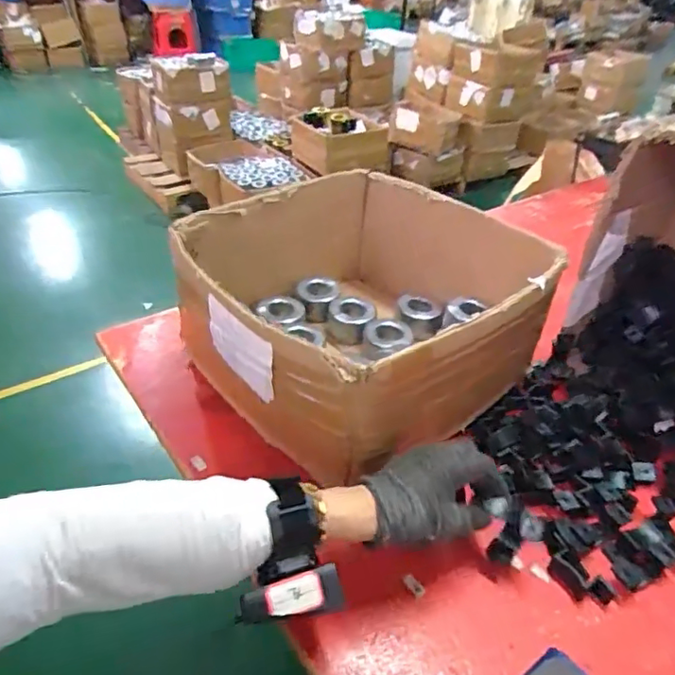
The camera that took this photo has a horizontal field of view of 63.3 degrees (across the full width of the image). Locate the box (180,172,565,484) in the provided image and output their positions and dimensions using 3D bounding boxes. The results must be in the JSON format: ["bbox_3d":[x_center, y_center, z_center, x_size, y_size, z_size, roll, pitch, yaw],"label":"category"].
[{"bbox_3d":[0.034,-0.041,0.623,0.373,0.150,0.333,-22,44,-31],"label":"box"}]

